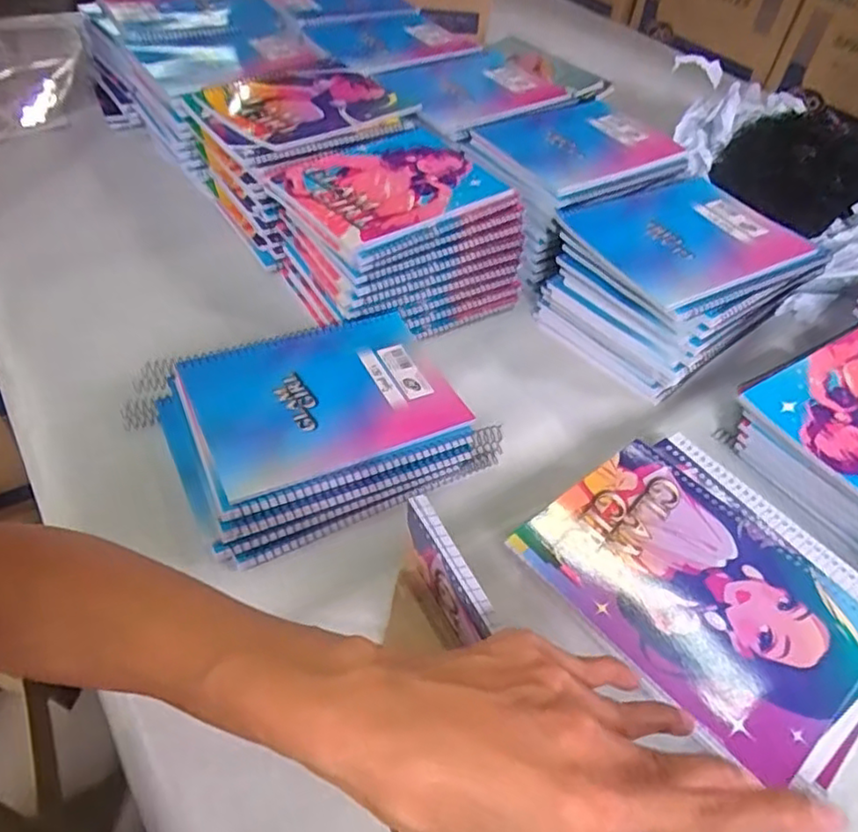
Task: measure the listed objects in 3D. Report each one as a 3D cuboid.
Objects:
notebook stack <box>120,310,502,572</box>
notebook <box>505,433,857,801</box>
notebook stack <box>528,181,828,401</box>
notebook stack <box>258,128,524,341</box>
[{"bbox_3d":[-0.090,0.004,0.522,0.244,0.056,0.176,-20,53,-24],"label":"notebook stack"},{"bbox_3d":[0.183,0.108,0.415,0.178,0.016,0.207,-29,55,-27],"label":"notebook"},{"bbox_3d":[0.239,-0.136,0.649,0.206,0.110,0.184,-24,54,-26],"label":"notebook stack"},{"bbox_3d":[-0.035,-0.188,0.664,0.212,0.107,0.205,-24,55,-27],"label":"notebook stack"}]

